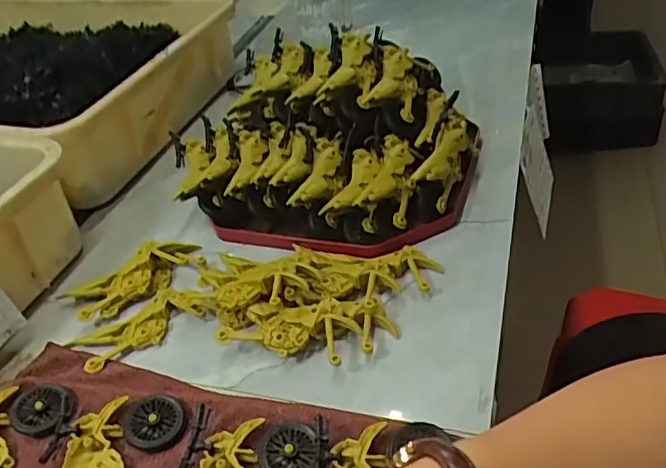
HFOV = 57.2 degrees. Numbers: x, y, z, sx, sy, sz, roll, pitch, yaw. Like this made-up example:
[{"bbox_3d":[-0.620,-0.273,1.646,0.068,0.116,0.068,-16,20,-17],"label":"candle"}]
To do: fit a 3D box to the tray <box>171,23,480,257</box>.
[{"bbox_3d":[-0.010,-0.095,0.567,0.267,0.101,0.211,10,42,19],"label":"tray"}]

